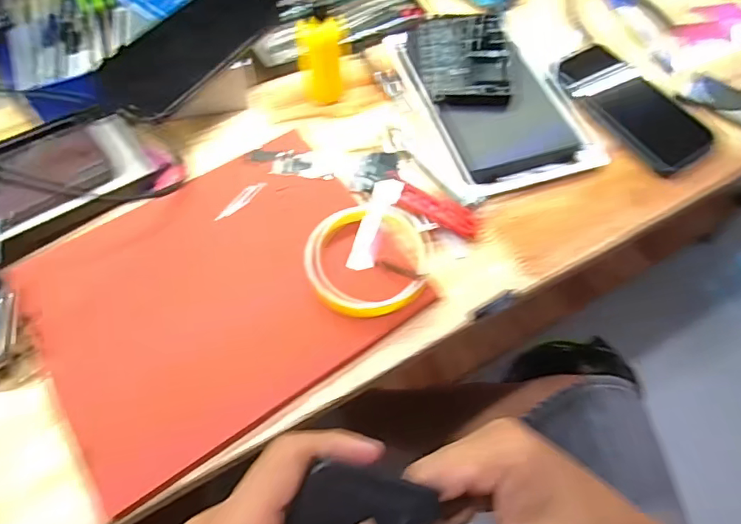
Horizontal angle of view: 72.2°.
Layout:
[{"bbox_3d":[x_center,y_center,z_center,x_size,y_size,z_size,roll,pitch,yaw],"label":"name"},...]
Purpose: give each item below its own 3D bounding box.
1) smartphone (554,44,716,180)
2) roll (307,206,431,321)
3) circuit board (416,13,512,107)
[{"bbox_3d":[0.233,-0.142,0.453,0.075,0.008,0.146,-29,66,-16],"label":"smartphone"},{"bbox_3d":[-0.003,-0.001,0.362,0.084,0.012,0.087,1,61,-1],"label":"roll"},{"bbox_3d":[0.083,-0.180,0.454,0.077,0.031,0.098,-1,61,-2],"label":"circuit board"}]

